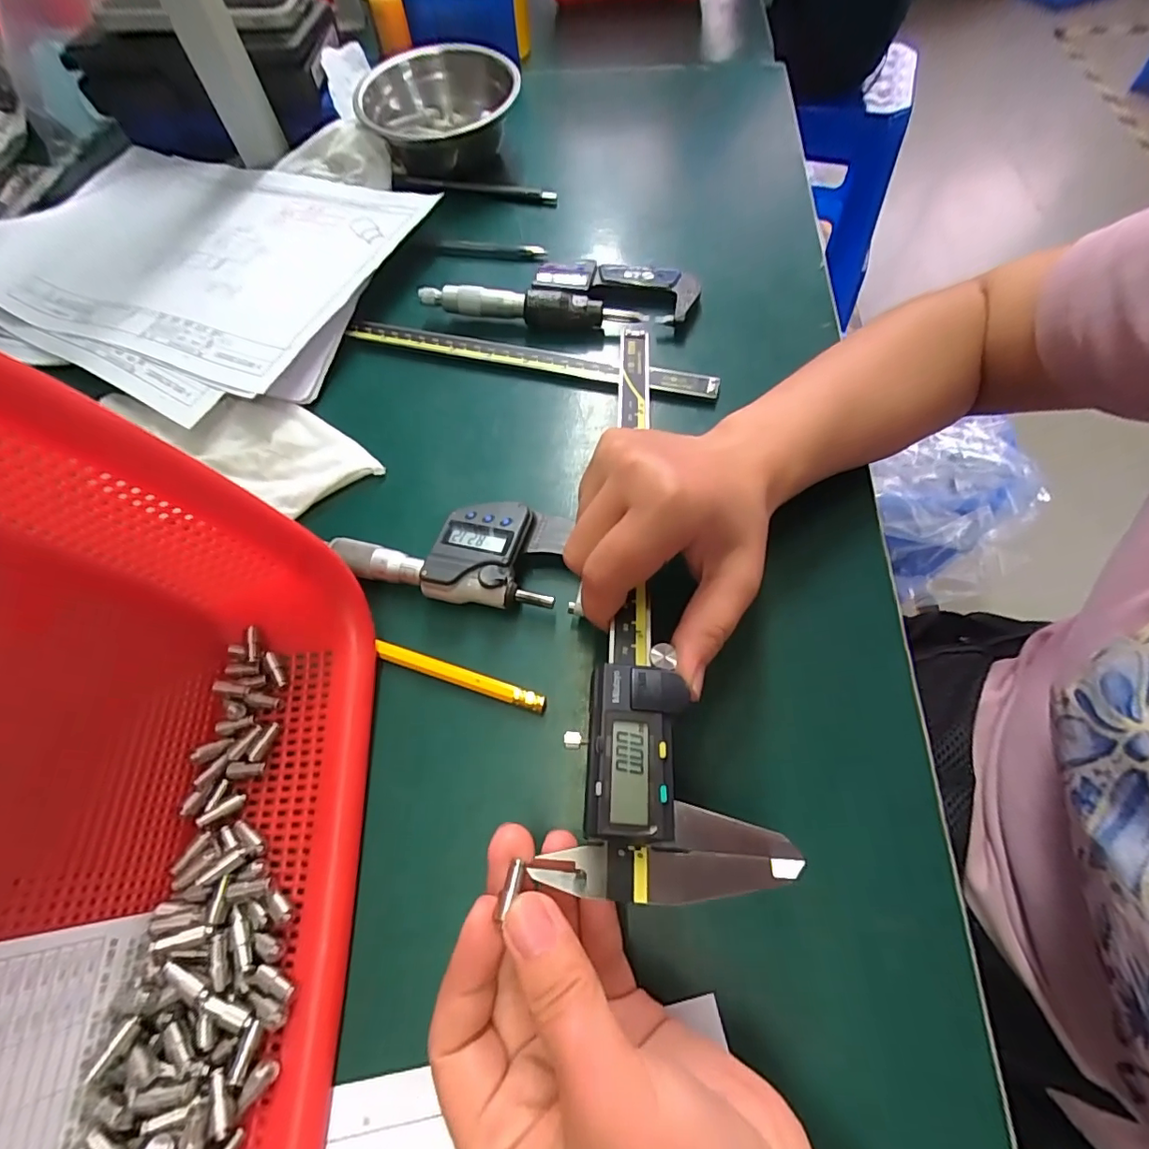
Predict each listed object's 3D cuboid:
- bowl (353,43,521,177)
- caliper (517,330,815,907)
[{"bbox_3d":[-0.108,-0.375,0.441,0.119,0.063,0.119,0,64,1],"label":"bowl"},{"bbox_3d":[0.030,-0.017,0.237,0.071,0.015,0.275,0,57,1],"label":"caliper"}]

